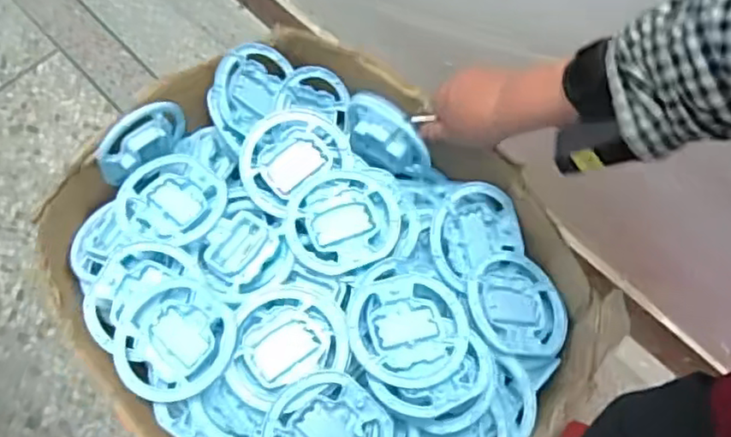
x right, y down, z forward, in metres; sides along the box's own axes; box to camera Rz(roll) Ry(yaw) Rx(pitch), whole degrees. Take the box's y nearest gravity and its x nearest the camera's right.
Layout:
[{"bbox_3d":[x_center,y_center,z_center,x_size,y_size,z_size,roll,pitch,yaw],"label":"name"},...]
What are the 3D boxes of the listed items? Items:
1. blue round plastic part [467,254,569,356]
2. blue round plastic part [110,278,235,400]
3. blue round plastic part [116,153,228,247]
[{"bbox_3d":[0.140,0.082,0.605,0.094,0.013,0.099,11,58,-18],"label":"blue round plastic part"},{"bbox_3d":[-0.164,0.102,0.558,0.103,0.019,0.101,0,67,0],"label":"blue round plastic part"},{"bbox_3d":[-0.186,-0.019,0.625,0.098,0.018,0.093,0,67,0],"label":"blue round plastic part"}]

